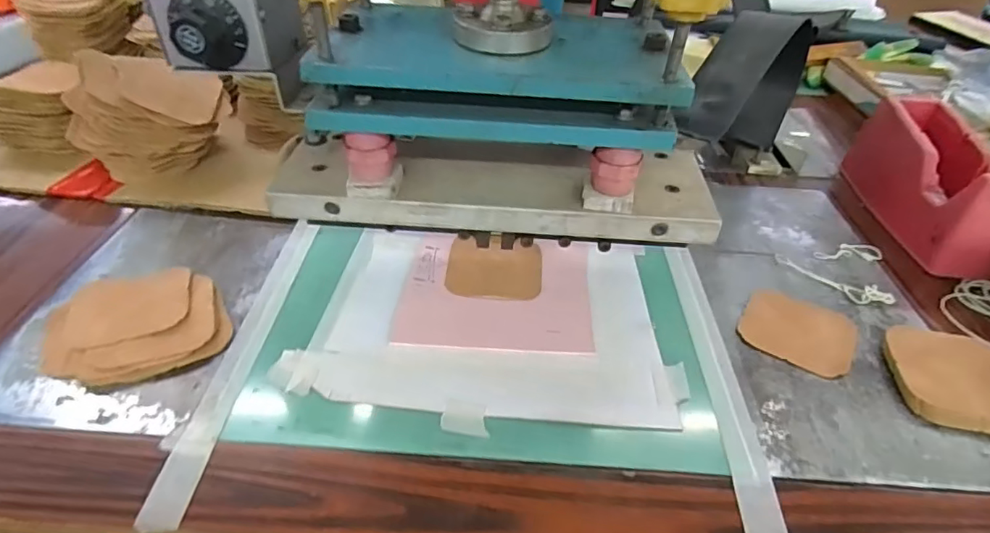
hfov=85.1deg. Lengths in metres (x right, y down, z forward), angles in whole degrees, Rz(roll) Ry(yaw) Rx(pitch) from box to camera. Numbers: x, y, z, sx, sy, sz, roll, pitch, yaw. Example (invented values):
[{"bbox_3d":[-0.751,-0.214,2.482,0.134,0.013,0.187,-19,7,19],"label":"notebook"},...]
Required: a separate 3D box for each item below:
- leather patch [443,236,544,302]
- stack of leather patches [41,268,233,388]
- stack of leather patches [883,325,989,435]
[{"bbox_3d":[0.000,0.001,0.471,0.081,0.004,0.076,5,41,1],"label":"leather patch"},{"bbox_3d":[-0.260,0.041,0.394,0.111,0.015,0.096,-17,45,-22],"label":"stack of leather patches"},{"bbox_3d":[0.329,0.081,0.387,0.080,0.016,0.082,11,42,8],"label":"stack of leather patches"}]

